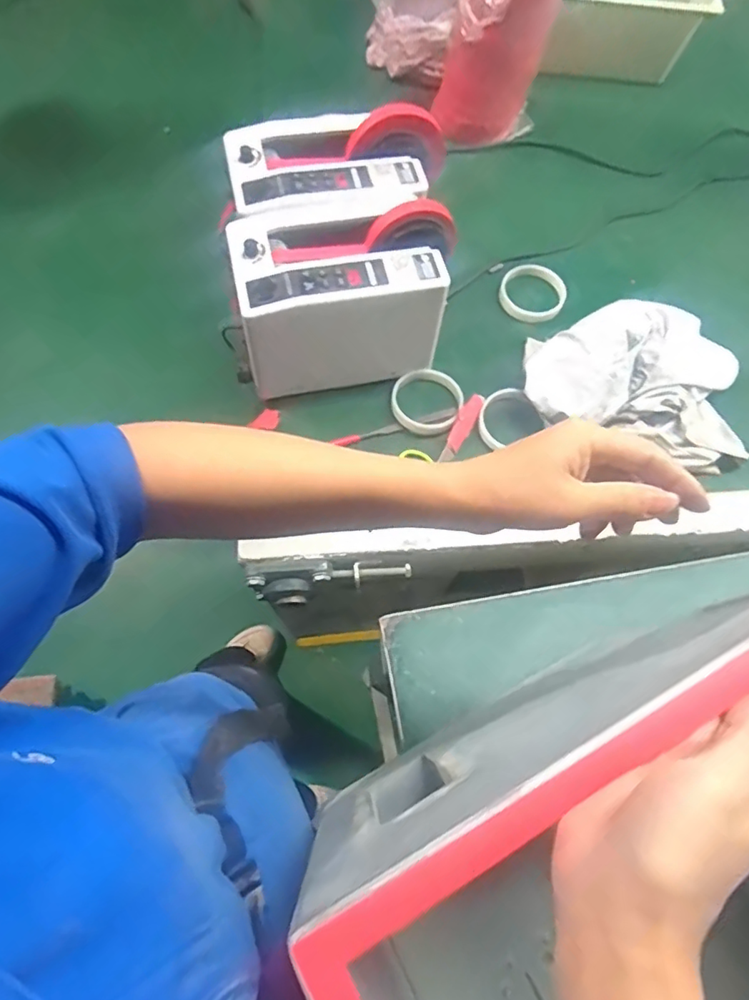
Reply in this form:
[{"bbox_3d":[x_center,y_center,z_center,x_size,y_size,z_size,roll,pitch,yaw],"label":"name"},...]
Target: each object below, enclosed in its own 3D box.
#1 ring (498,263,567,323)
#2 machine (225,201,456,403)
[{"bbox_3d":[0.206,-0.273,0.719,0.079,0.021,0.084,0,69,-1],"label":"ring"},{"bbox_3d":[-0.031,-0.223,0.609,0.237,0.143,0.146,-9,69,-5],"label":"machine"}]

